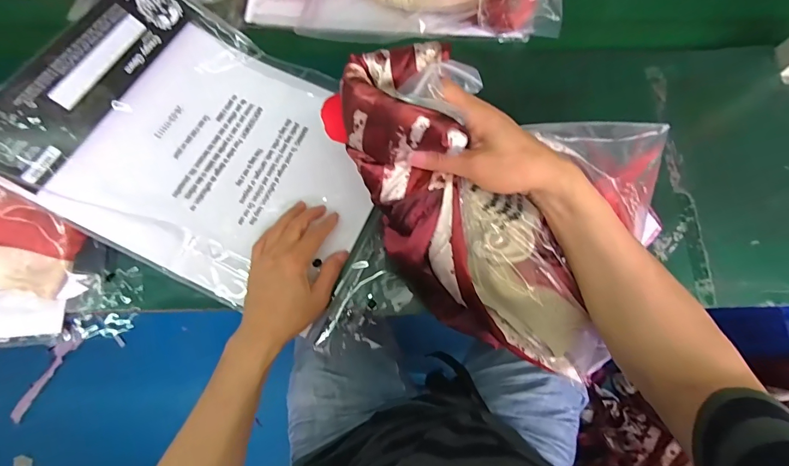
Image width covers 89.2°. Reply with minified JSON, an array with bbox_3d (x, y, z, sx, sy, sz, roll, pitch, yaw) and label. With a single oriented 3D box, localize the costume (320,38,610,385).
[{"bbox_3d":[0.099,-0.008,0.383,0.183,0.087,0.390,-37,101,-10],"label":"costume"}]

